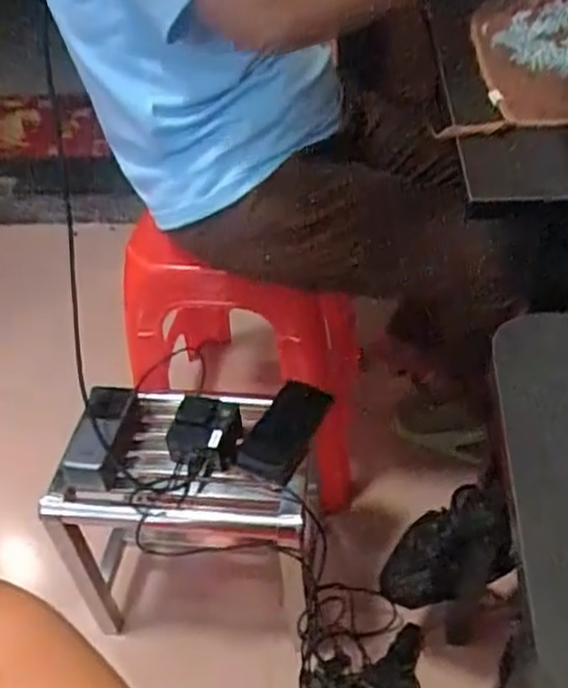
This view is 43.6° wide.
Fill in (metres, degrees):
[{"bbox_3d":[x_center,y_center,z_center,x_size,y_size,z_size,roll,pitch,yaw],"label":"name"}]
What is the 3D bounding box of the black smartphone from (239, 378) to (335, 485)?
[{"bbox_3d":[-0.001,0.115,0.930,0.074,0.149,0.011,29,20,3],"label":"black smartphone"}]

